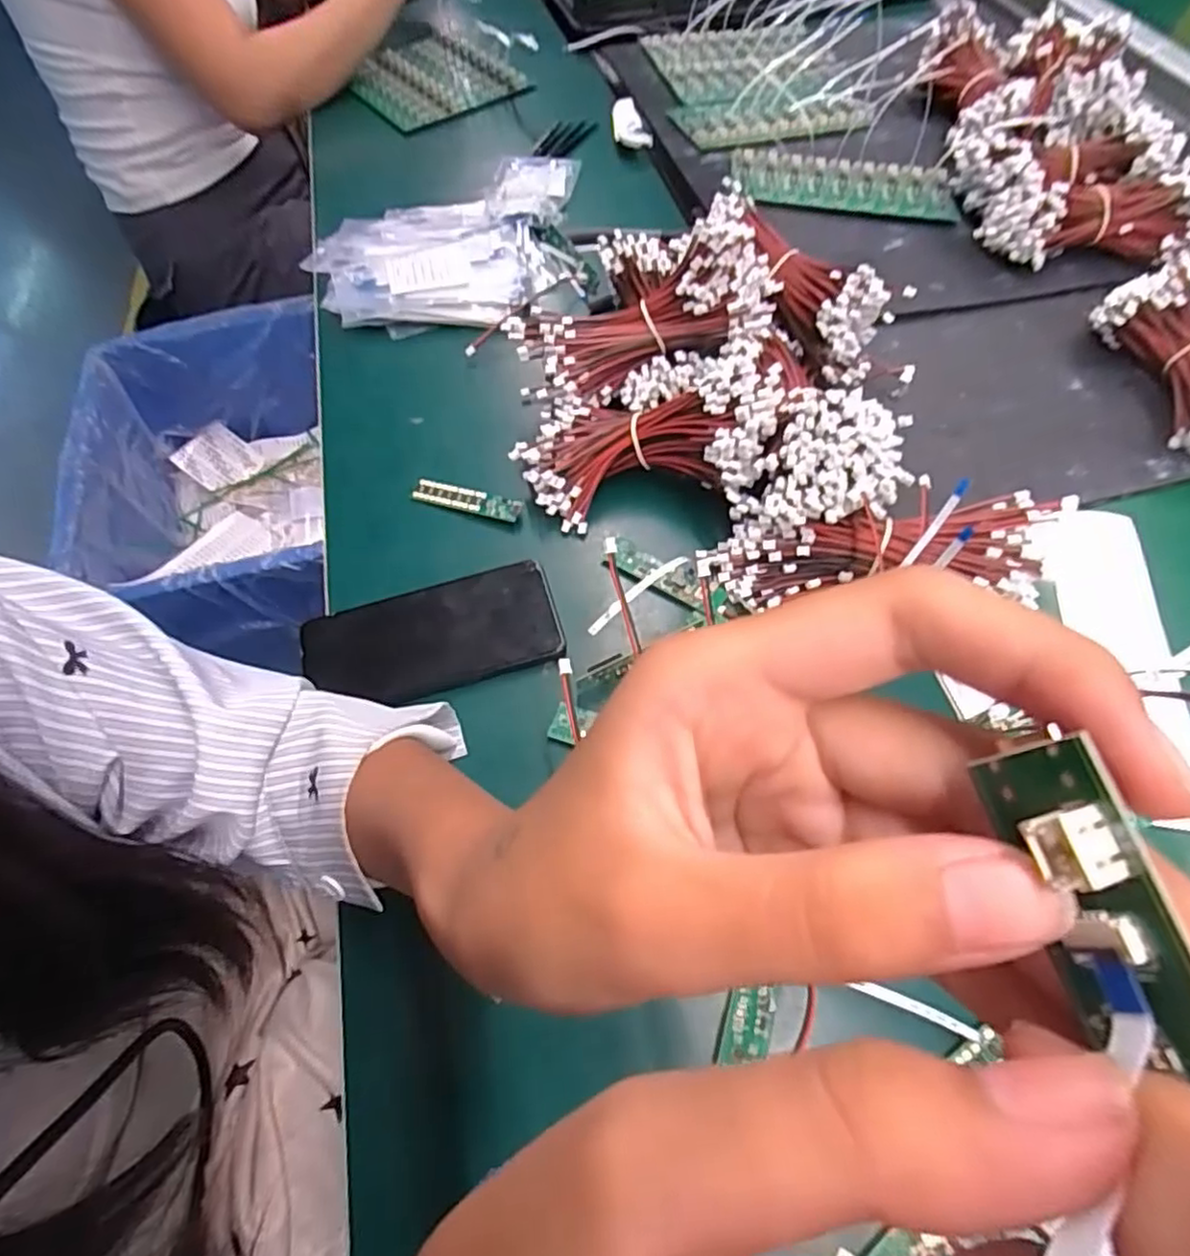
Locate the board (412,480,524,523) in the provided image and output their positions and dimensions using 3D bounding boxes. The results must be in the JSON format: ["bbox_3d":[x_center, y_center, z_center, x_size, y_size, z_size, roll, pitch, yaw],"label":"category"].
[{"bbox_3d":[-0.089,-0.090,0.461,0.081,0.006,0.017,14,64,11],"label":"board"}]

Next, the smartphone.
[{"bbox_3d":[-0.099,0.007,0.410,0.152,0.007,0.070,-16,62,-6],"label":"smartphone"}]

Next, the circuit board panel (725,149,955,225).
[{"bbox_3d":[0.219,-0.394,0.596,0.191,0.015,0.079,6,60,6],"label":"circuit board panel"}]

